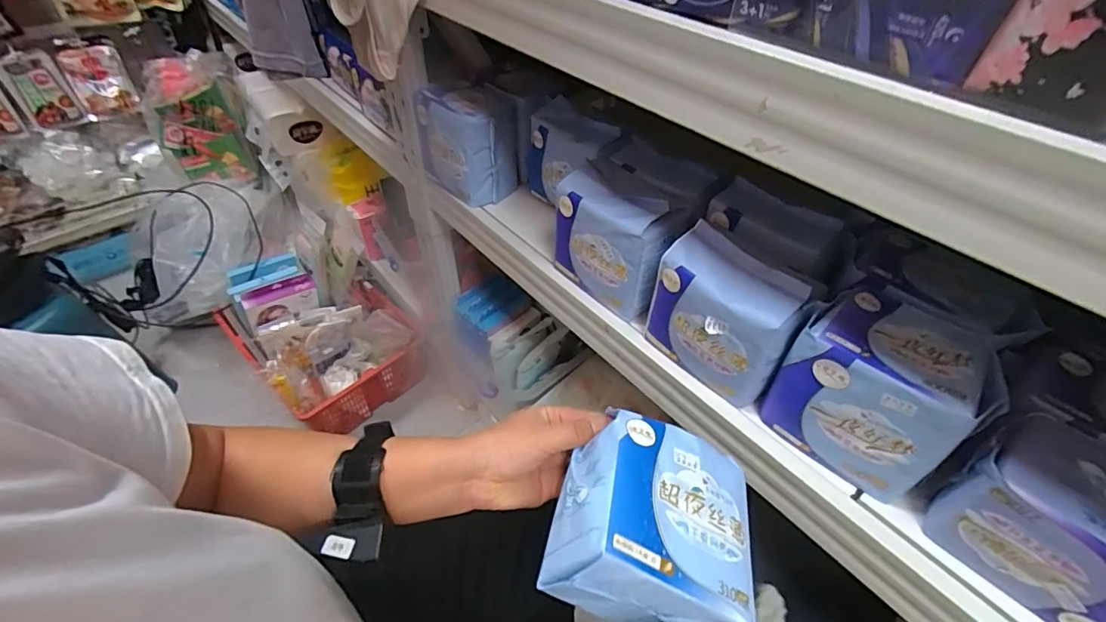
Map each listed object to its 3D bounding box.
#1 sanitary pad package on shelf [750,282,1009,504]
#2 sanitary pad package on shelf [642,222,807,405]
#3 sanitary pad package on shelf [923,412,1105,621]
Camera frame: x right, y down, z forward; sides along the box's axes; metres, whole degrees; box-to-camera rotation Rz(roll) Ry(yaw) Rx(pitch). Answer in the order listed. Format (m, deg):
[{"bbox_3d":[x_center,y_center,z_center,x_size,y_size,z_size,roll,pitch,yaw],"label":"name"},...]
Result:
[{"bbox_3d":[0.264,0.065,0.410,0.100,0.121,0.130,-27,51,-26],"label":"sanitary pad package on shelf"},{"bbox_3d":[0.152,0.006,0.458,0.057,0.124,0.130,-28,52,-26],"label":"sanitary pad package on shelf"},{"bbox_3d":[0.353,0.149,0.347,0.090,0.097,0.127,-28,52,-26],"label":"sanitary pad package on shelf"}]

